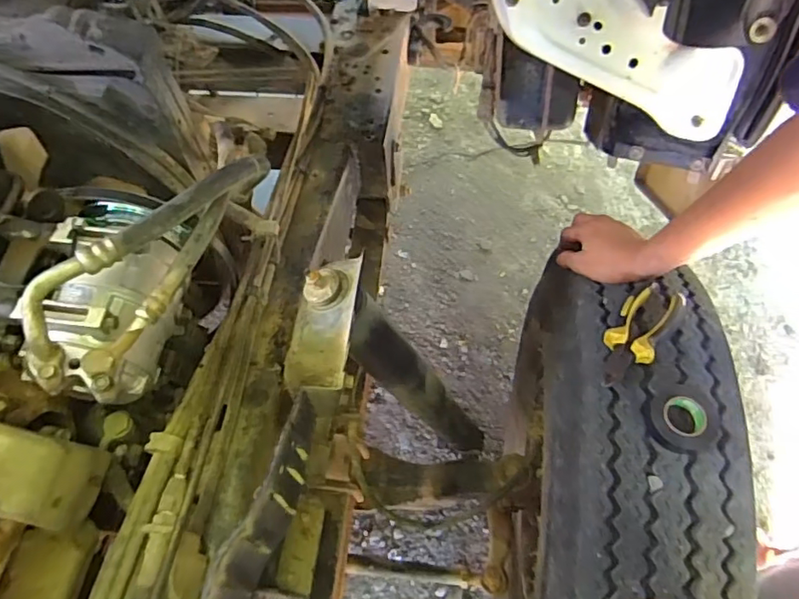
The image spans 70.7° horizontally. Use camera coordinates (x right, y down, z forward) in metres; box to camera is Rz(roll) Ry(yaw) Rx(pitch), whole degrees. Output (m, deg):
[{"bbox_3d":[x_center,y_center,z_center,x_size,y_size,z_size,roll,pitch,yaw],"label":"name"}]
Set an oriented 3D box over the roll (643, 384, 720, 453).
[{"bbox_3d":[0.276,0.110,0.546,0.069,0.027,0.064,-2,60,3],"label":"roll"}]

